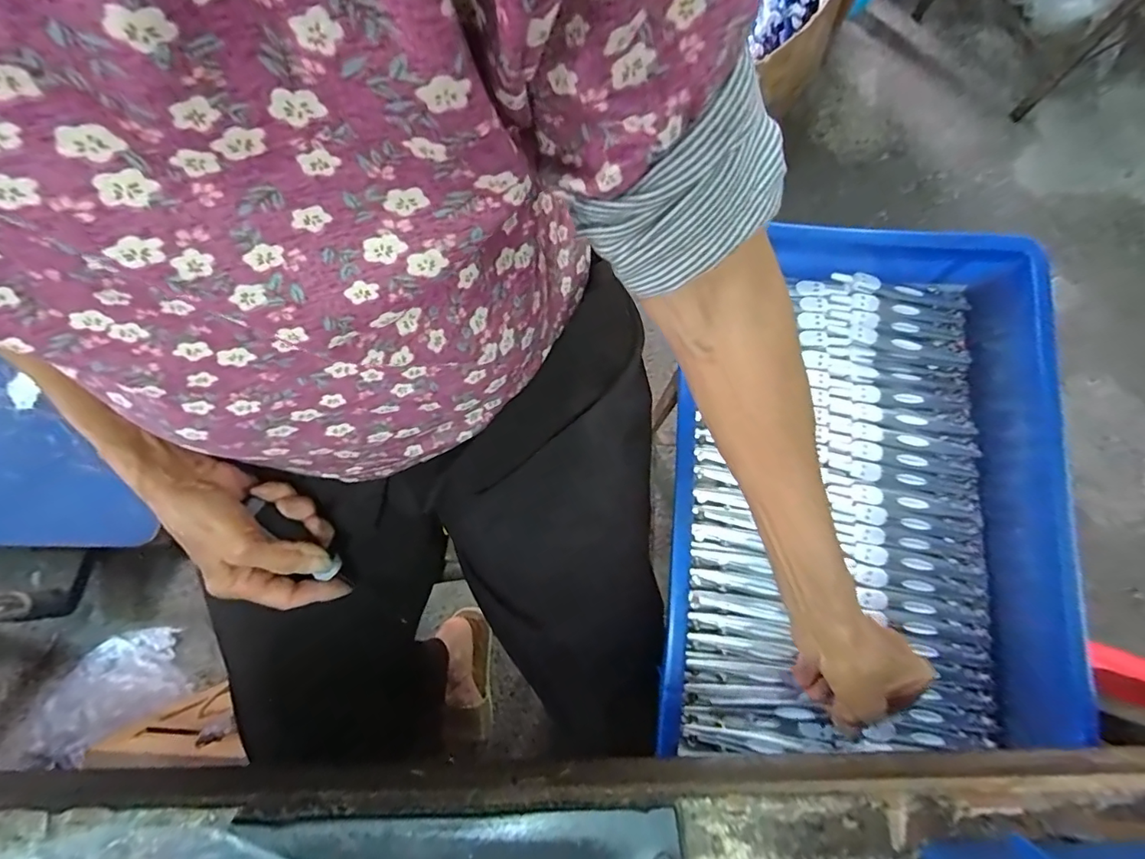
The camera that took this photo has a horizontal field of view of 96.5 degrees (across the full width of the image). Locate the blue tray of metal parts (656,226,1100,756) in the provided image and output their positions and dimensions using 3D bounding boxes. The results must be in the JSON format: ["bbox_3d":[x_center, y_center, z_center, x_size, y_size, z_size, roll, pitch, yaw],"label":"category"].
[{"bbox_3d":[0.221,0.039,0.405,0.284,0.079,0.394,5,74,2],"label":"blue tray of metal parts"}]

